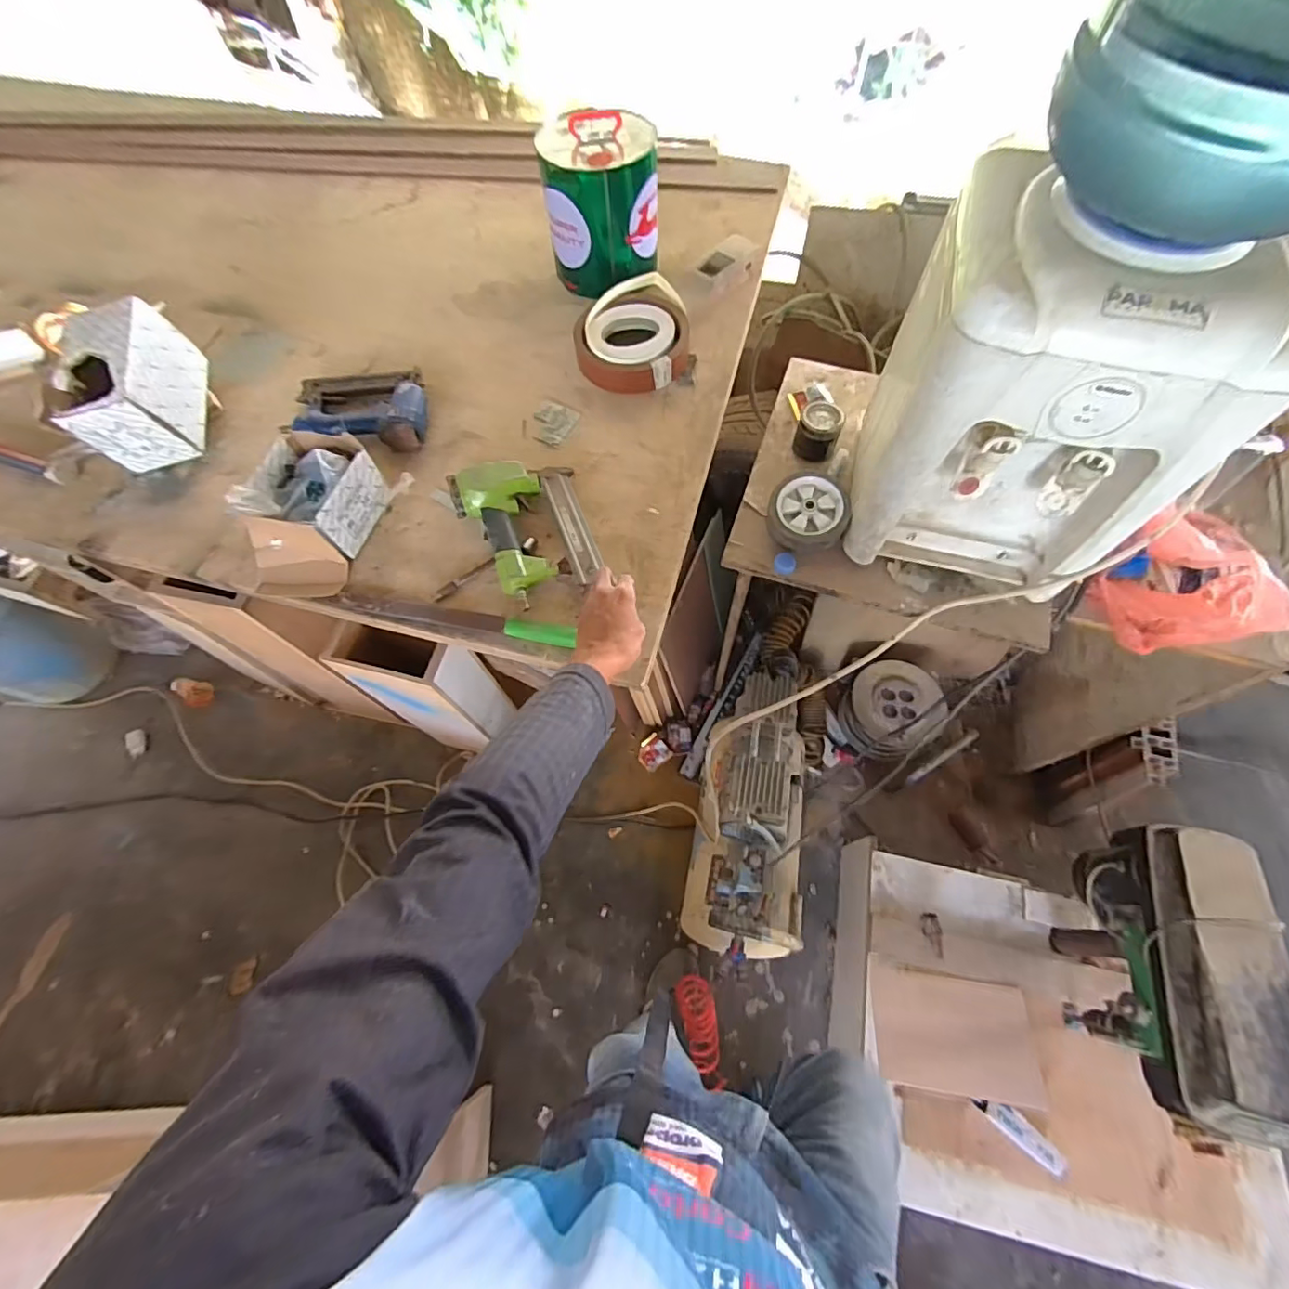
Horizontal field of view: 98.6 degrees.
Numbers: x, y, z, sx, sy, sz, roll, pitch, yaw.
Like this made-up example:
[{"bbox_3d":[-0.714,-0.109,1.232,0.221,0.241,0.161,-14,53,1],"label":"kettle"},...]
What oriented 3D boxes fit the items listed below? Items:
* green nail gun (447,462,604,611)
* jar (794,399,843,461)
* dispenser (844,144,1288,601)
[{"bbox_3d":[-0.156,-0.157,0.735,0.162,0.050,0.197,-16,65,-7],"label":"green nail gun"},{"bbox_3d":[0.284,-0.347,0.898,0.068,0.068,0.065,0,64,0],"label":"jar"},{"bbox_3d":[0.467,-0.300,0.684,0.308,0.393,0.291,15,65,8],"label":"dispenser"}]

